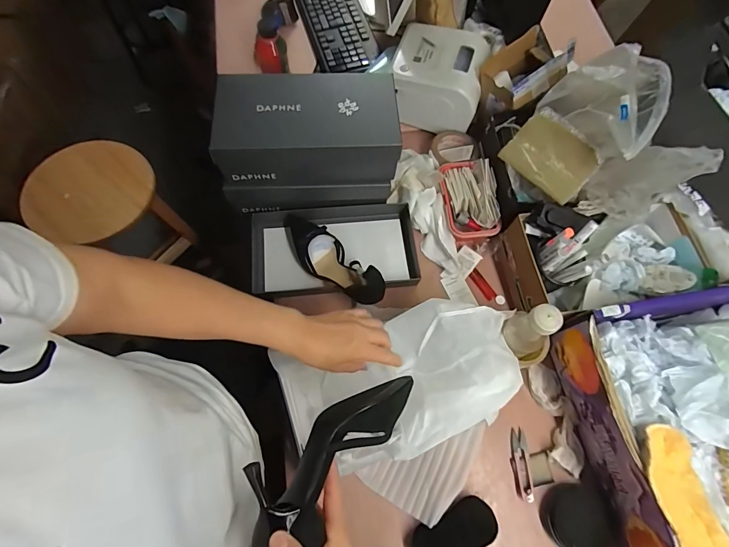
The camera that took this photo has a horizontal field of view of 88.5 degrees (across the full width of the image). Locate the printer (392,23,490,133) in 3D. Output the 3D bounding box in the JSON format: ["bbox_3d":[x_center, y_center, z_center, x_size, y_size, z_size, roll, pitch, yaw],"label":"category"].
[{"bbox_3d":[0.156,-0.416,0.799,0.185,0.113,0.168,17,69,4],"label":"printer"}]

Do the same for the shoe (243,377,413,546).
[{"bbox_3d":[-0.030,0.179,0.381,0.087,0.065,0.238,39,48,12],"label":"shoe"}]

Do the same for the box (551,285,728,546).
[{"bbox_3d":[0.501,0.242,0.523,0.325,0.158,0.426,-4,69,-4],"label":"box"}]

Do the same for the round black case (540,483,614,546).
[{"bbox_3d":[0.320,0.375,0.566,0.091,0.030,0.089,1,68,-2],"label":"round black case"}]

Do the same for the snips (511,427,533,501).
[{"bbox_3d":[0.252,0.307,0.601,0.024,0.006,0.104,0,68,-2],"label":"snips"}]

